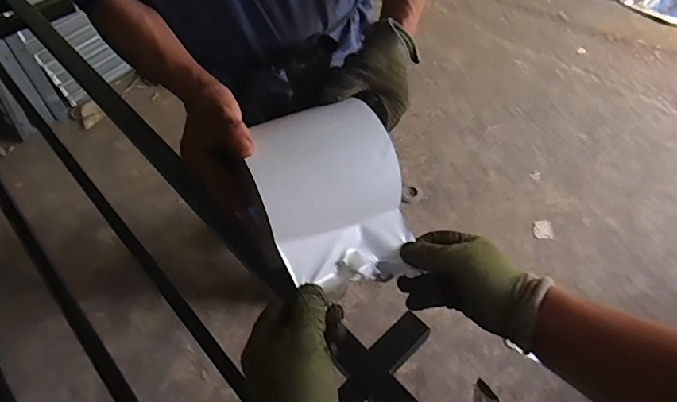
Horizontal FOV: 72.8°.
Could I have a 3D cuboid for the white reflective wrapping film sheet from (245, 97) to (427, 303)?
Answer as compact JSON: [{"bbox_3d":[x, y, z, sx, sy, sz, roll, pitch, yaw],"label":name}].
[{"bbox_3d":[-0.002,-0.002,0.468,0.146,0.034,0.188,-22,95,-28],"label":"white reflective wrapping film sheet"}]

